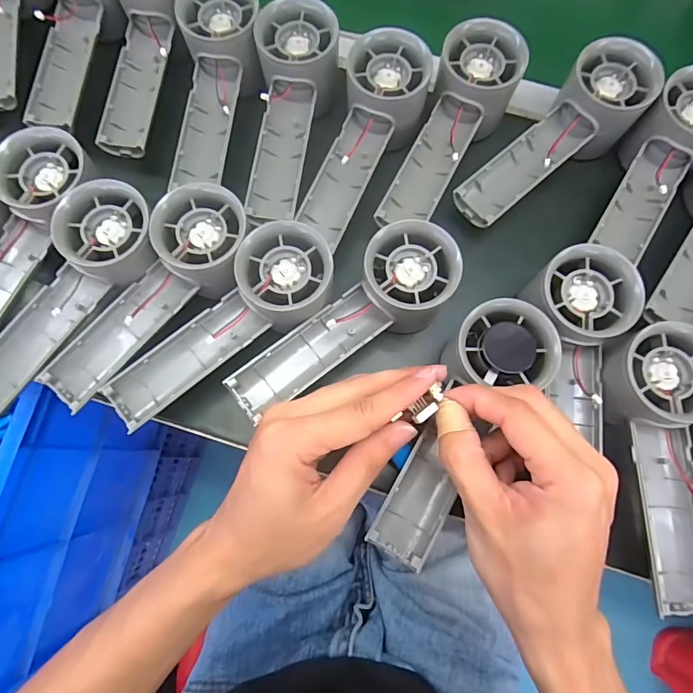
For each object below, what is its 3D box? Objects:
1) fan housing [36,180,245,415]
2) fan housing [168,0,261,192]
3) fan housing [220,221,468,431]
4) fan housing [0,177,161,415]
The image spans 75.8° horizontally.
[{"bbox_3d":[-0.121,-0.029,0.277,0.058,0.032,0.157,42,92,9],"label":"fan housing"},{"bbox_3d":[-0.094,-0.183,0.317,0.053,0.031,0.143,8,90,1],"label":"fan housing"},{"bbox_3d":[0.001,-0.013,0.284,0.158,0.042,0.053,-37,79,4],"label":"fan housing"},{"bbox_3d":[-0.177,-0.029,0.278,0.055,0.026,0.158,37,91,8],"label":"fan housing"}]

